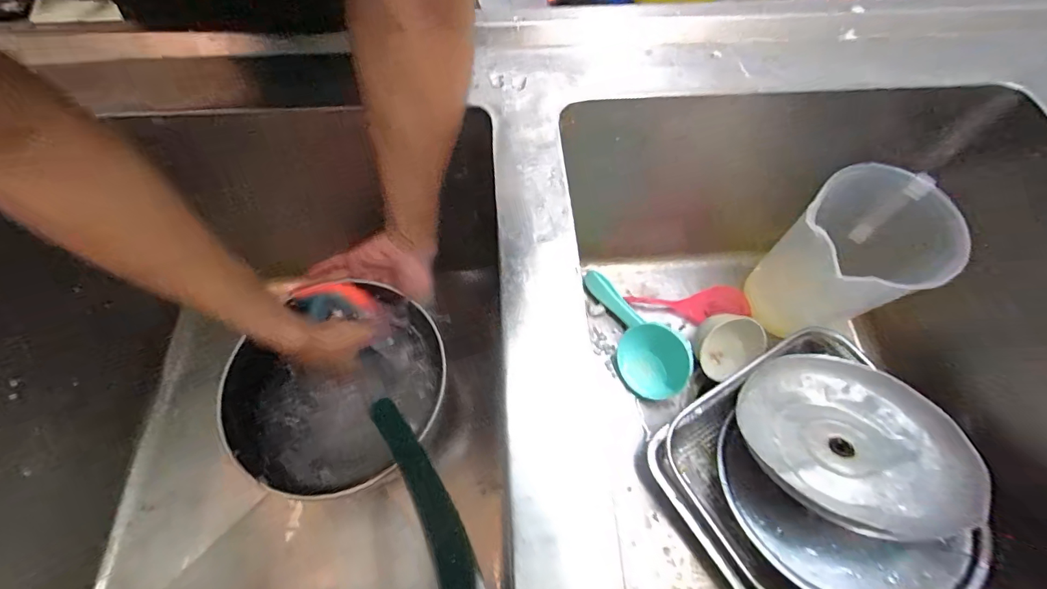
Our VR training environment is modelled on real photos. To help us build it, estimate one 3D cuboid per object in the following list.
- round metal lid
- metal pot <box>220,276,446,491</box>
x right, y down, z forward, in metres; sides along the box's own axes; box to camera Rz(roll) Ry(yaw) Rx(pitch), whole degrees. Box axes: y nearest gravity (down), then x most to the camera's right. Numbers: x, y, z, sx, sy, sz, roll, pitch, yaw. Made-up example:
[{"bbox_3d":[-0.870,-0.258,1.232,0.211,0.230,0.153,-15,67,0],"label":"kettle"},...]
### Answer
[{"bbox_3d":[0.361,0.153,0.494,0.197,0.041,0.215,-8,41,7],"label":"round metal lid"},{"bbox_3d":[-0.204,0.104,0.501,0.224,0.104,0.195,-32,67,-16],"label":"metal pot"}]

